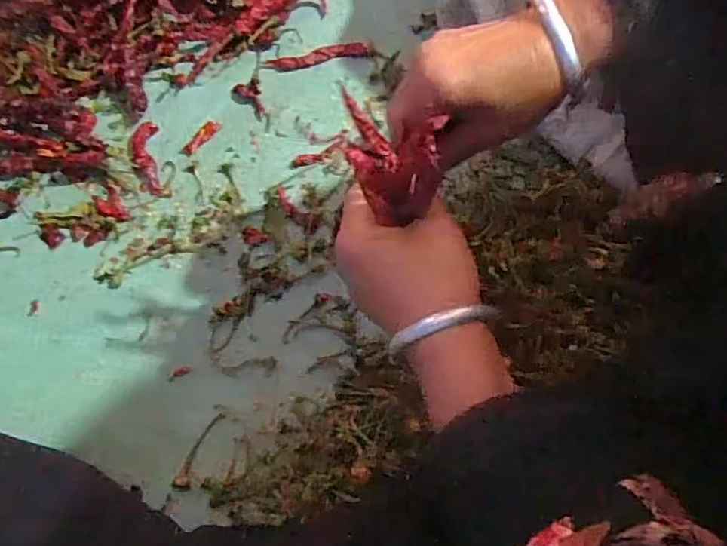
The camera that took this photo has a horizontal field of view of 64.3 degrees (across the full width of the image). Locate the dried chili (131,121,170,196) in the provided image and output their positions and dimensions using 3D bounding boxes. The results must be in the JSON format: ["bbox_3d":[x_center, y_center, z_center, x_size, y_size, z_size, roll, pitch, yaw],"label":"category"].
[{"bbox_3d":[-0.186,-0.098,0.499,0.025,0.006,0.070,-13,71,-3],"label":"dried chili"}]

